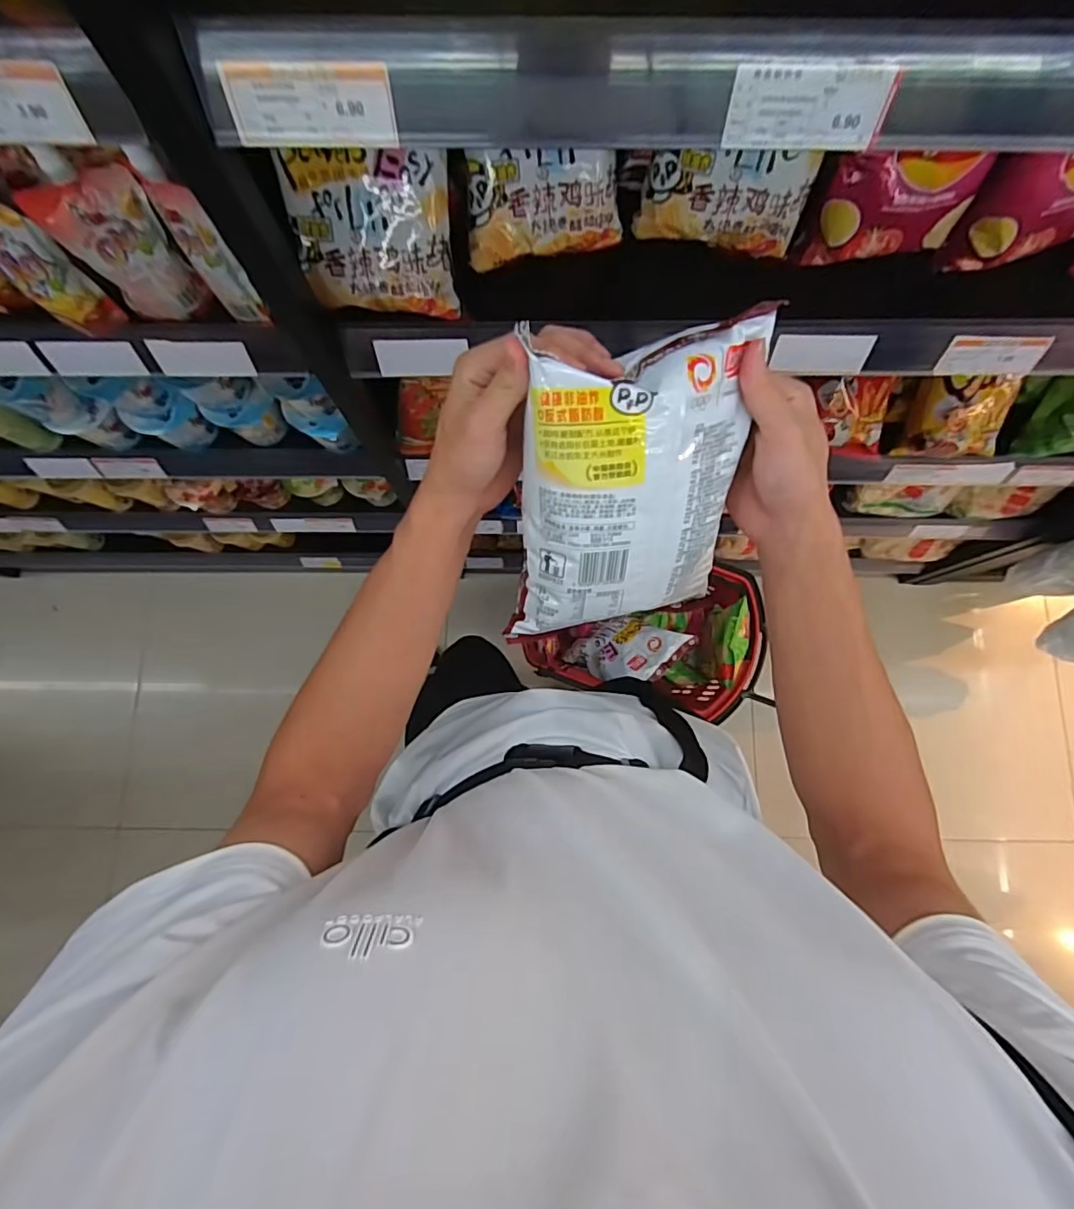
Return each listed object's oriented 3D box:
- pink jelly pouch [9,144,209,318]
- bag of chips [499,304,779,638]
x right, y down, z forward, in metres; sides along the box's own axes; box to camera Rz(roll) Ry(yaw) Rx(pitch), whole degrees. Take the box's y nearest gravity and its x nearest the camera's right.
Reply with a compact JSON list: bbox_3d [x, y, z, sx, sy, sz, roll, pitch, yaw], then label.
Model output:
[{"bbox_3d":[-0.360,-0.311,0.484,0.081,0.145,0.031,-15,80,-3],"label":"pink jelly pouch"},{"bbox_3d":[0.063,-0.066,0.359,0.142,0.204,0.041,-5,37,-11],"label":"bag of chips"}]

